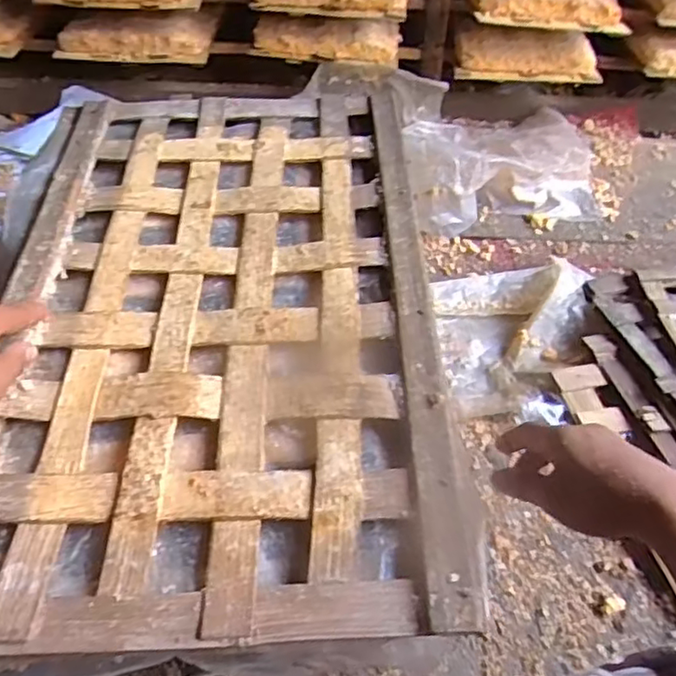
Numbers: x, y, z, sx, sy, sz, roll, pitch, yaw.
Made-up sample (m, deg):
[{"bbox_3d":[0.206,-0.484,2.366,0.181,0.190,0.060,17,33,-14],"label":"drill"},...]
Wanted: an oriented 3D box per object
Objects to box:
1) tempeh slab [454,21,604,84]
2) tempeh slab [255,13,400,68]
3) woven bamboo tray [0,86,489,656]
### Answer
[{"bbox_3d":[0.295,-0.446,0.980,0.224,0.049,0.091,2,48,-4],"label":"tempeh slab"},{"bbox_3d":[-0.015,-0.462,0.958,0.224,0.039,0.087,2,48,-4],"label":"tempeh slab"},{"bbox_3d":[-0.090,-0.038,0.491,0.315,0.045,0.513,1,52,-5],"label":"woven bamboo tray"}]

